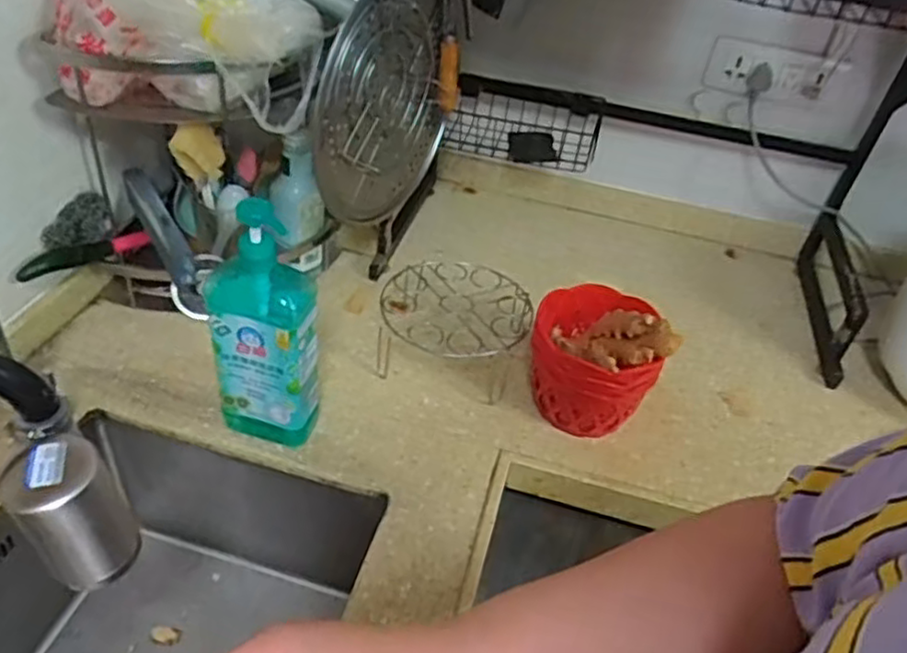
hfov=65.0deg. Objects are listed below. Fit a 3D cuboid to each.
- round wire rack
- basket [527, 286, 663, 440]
[{"bbox_3d":[0.000,0.002,0.895,0.181,0.096,0.161,10,40,3],"label":"round wire rack"},{"bbox_3d":[0.154,0.046,0.832,0.131,0.138,0.129,11,40,4],"label":"basket"}]

